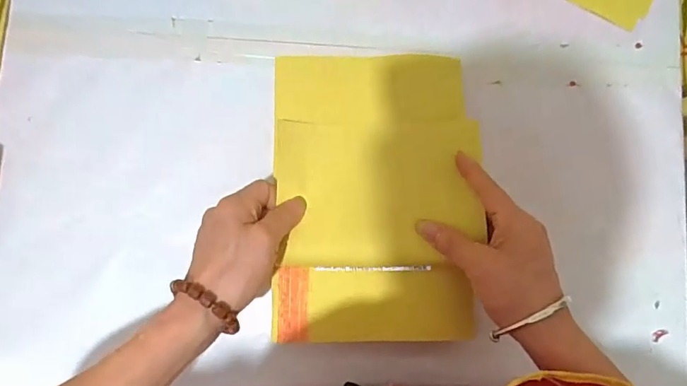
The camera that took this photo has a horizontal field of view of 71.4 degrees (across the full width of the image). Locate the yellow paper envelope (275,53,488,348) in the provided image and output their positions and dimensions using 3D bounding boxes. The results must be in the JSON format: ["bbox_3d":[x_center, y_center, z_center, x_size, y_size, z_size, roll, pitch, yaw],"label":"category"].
[{"bbox_3d":[0.023,0.000,0.369,0.152,0.027,0.220,-1,81,7],"label":"yellow paper envelope"}]

